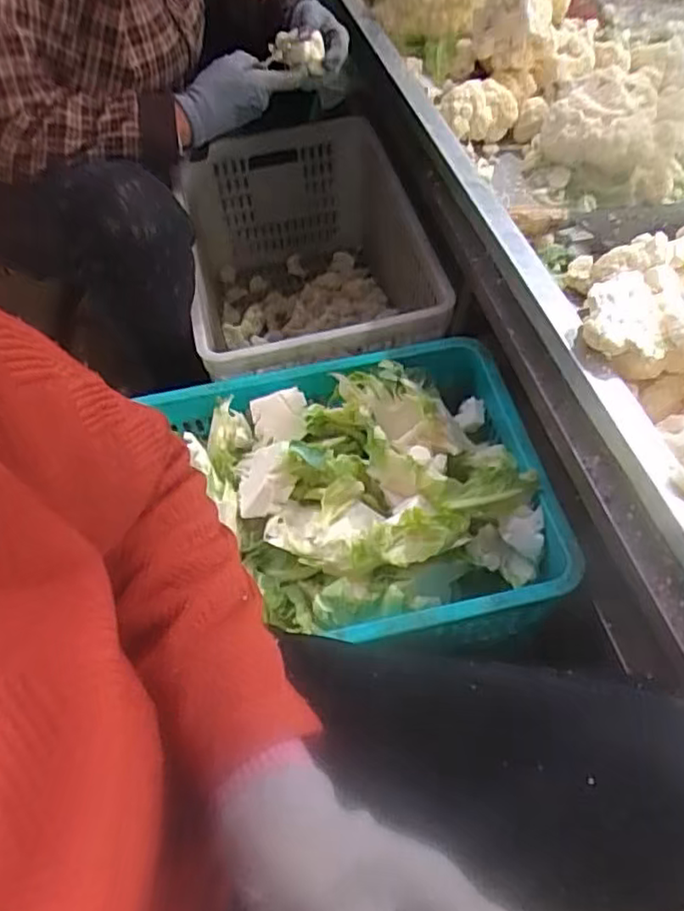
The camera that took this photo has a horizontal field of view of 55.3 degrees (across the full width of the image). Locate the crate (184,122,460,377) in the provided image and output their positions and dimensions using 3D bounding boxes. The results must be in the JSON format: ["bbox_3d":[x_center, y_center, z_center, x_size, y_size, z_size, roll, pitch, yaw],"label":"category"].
[{"bbox_3d":[-0.053,-0.281,1.083,0.352,0.250,0.533,-11,55,-5],"label":"crate"}]

